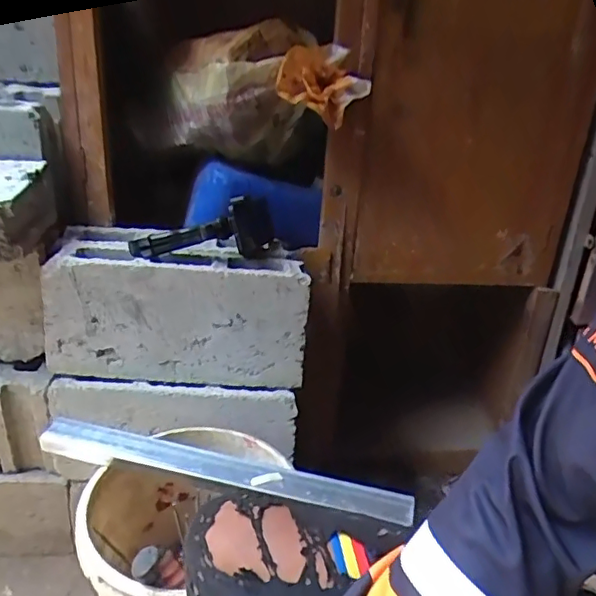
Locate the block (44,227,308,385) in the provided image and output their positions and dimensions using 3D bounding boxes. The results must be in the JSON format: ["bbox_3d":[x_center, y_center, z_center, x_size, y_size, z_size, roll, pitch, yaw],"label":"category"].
[{"bbox_3d":[-0.193,0.004,0.940,0.389,0.201,0.192,2,26,-7],"label":"block"}]

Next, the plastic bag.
[{"bbox_3d":[-0.068,-0.375,1.012,0.317,0.210,0.242,0,25,-5],"label":"plastic bag"}]

